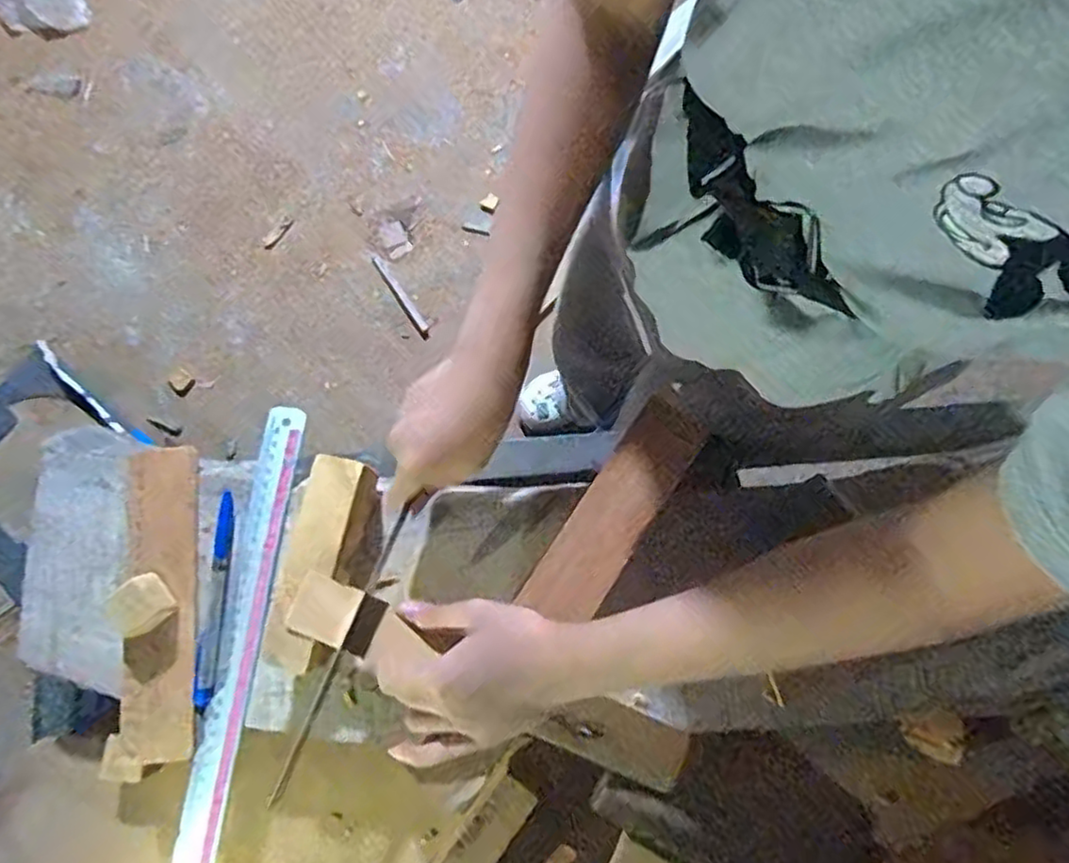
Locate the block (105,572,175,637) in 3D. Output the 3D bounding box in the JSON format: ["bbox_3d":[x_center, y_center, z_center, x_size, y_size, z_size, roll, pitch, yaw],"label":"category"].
[{"bbox_3d":[-0.264,0.116,0.463,0.034,0.032,0.030,-40,80,-8],"label":"block"}]

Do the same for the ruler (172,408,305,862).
[{"bbox_3d":[-0.206,0.142,0.484,0.034,0.009,0.320,8,81,-4],"label":"ruler"}]

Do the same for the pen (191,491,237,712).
[{"bbox_3d":[-0.224,0.117,0.483,0.015,0.007,0.145,5,77,1],"label":"pen"}]

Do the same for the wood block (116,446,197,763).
[{"bbox_3d":[-0.266,0.117,0.483,0.048,0.015,0.213,-5,77,-1],"label":"wood block"}]

